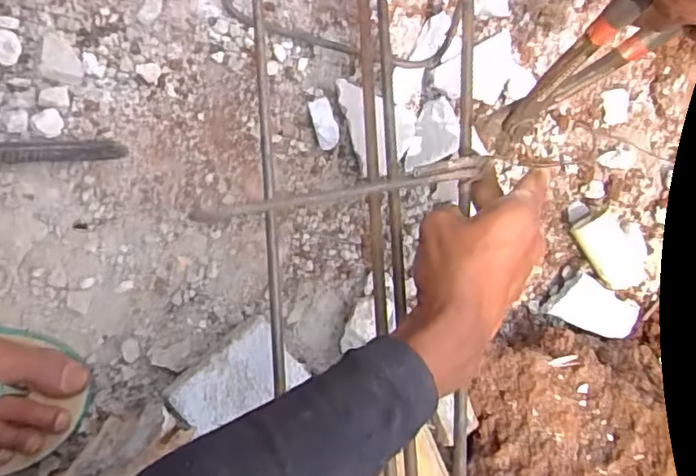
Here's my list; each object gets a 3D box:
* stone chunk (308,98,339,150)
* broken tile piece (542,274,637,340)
[{"bbox_3d":[-0.020,-0.098,0.497,0.020,0.025,0.044,-14,80,-2],"label":"stone chunk"},{"bbox_3d":[0.226,0.064,0.540,0.079,0.015,0.042,23,81,4],"label":"broken tile piece"}]

